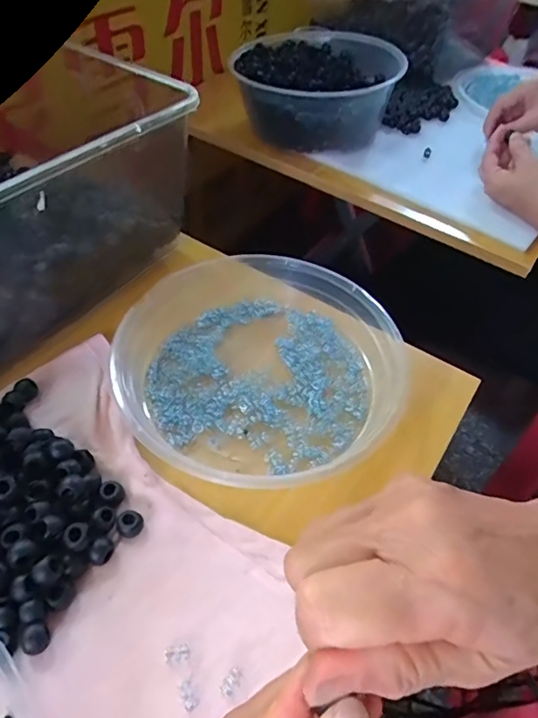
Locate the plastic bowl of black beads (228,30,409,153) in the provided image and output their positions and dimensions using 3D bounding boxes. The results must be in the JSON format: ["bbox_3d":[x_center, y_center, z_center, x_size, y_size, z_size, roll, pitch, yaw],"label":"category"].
[{"bbox_3d":[0.065,-0.387,0.725,0.216,0.090,0.229,2,50,-3],"label":"plastic bowl of black beads"}]

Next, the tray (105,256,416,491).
[{"bbox_3d":[-0.002,-0.005,0.376,0.201,0.034,0.196,2,51,-3],"label":"tray"}]

